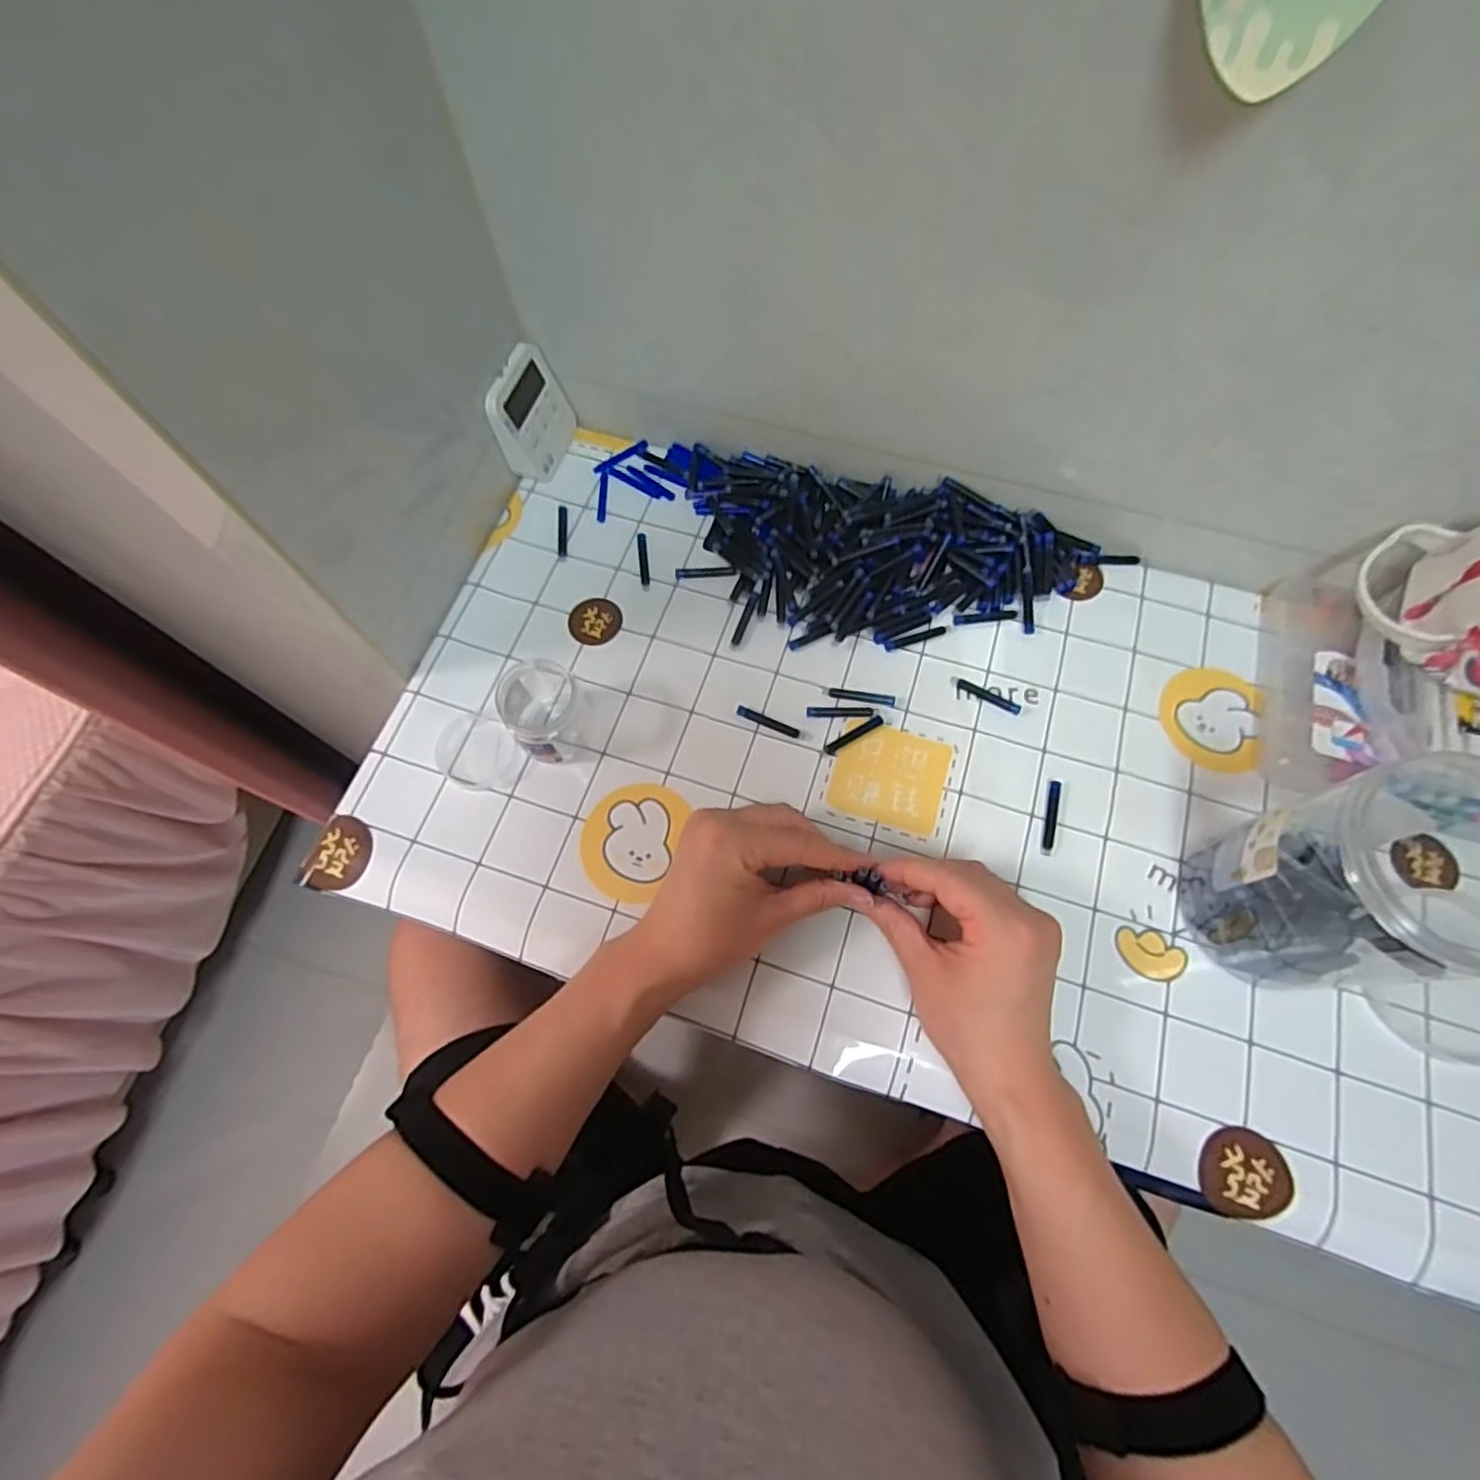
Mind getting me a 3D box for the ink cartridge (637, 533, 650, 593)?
[{"bbox_3d":[-0.075,-0.139,0.551,0.009,0.004,0.052,-5,69,0],"label":"ink cartridge"}]

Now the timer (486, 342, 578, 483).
[{"bbox_3d":[-0.161,-0.255,0.558,0.030,0.075,0.079,12,68,6],"label":"timer"}]

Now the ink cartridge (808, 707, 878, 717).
[{"bbox_3d":[0.072,-0.020,0.500,0.049,0.004,0.008,-1,69,1],"label":"ink cartridge"}]

